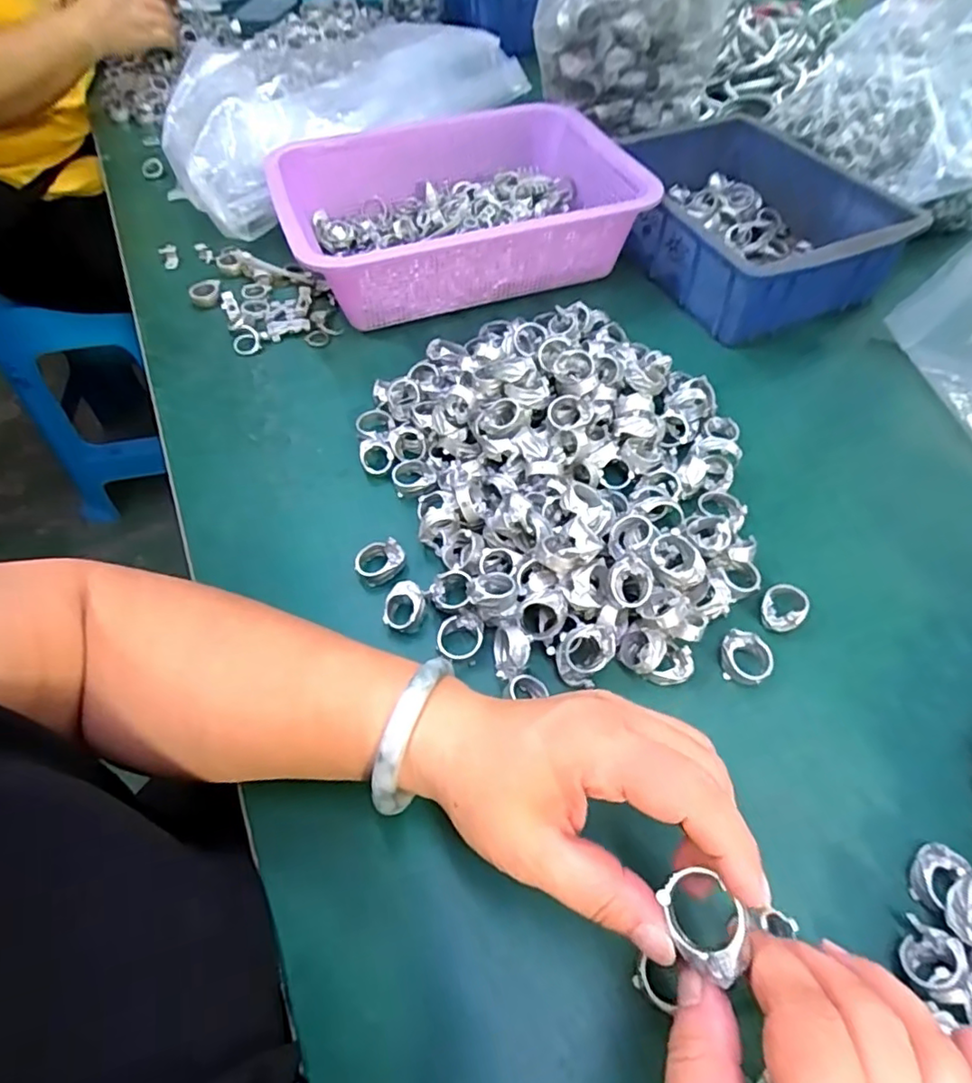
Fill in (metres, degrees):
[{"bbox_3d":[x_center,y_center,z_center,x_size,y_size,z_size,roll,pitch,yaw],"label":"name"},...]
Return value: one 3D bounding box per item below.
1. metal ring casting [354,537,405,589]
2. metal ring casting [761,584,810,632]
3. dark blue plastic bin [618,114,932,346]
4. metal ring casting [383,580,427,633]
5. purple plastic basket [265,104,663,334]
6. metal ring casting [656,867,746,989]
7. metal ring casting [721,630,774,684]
[{"bbox_3d":[-0.064,0.012,0.365,0.029,0.020,0.022,-16,56,-10],"label":"metal ring casting"},{"bbox_3d":[0.170,0.038,0.341,0.023,0.014,0.029,33,62,22],"label":"metal ring casting"},{"bbox_3d":[0.227,-0.293,0.544,0.188,0.067,0.247,-17,56,-10],"label":"dark blue plastic bin"},{"bbox_3d":[-0.047,0.038,0.346,0.024,0.014,0.027,-6,55,-2],"label":"metal ring casting"},{"bbox_3d":[-0.026,-0.297,0.541,0.286,0.076,0.217,-19,57,-12],"label":"purple plastic basket"},{"bbox_3d":[0.072,0.123,0.194,0.022,0.011,0.032,-14,56,-8],"label":"metal ring casting"},{"bbox_3d":[0.141,0.063,0.325,0.025,0.013,0.026,6,55,6],"label":"metal ring casting"}]

